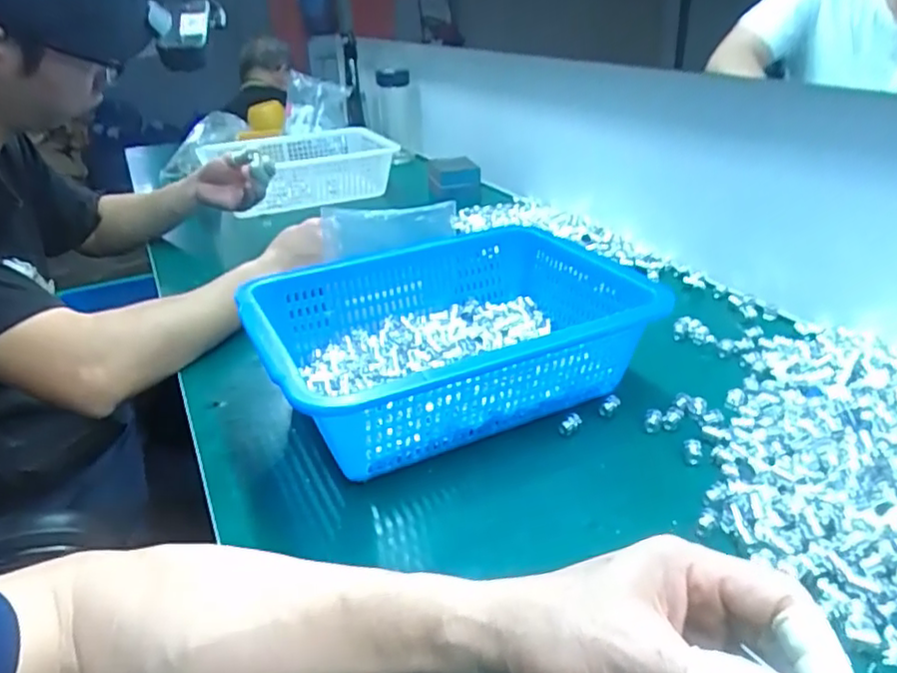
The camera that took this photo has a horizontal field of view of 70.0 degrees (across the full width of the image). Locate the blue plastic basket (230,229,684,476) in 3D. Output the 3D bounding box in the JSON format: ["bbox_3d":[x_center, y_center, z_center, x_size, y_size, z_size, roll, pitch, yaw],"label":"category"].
[{"bbox_3d":[-0.001,0.005,0.537,0.286,0.099,0.233,-15,31,-21],"label":"blue plastic basket"}]

